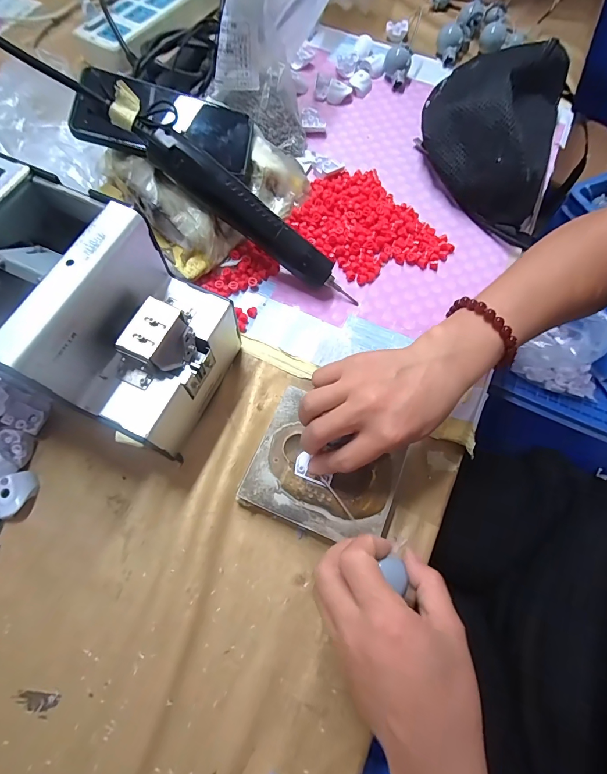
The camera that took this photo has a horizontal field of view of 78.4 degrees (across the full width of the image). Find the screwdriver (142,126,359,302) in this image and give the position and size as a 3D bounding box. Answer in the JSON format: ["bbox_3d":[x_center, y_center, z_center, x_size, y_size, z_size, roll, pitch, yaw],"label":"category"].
[{"bbox_3d":[-0.046,-0.161,0.361,0.230,0.025,0.033,36,70,-11],"label":"screwdriver"}]

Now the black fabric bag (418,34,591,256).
[{"bbox_3d":[0.223,-0.291,0.426,0.173,0.082,0.243,20,69,5],"label":"black fabric bag"}]

